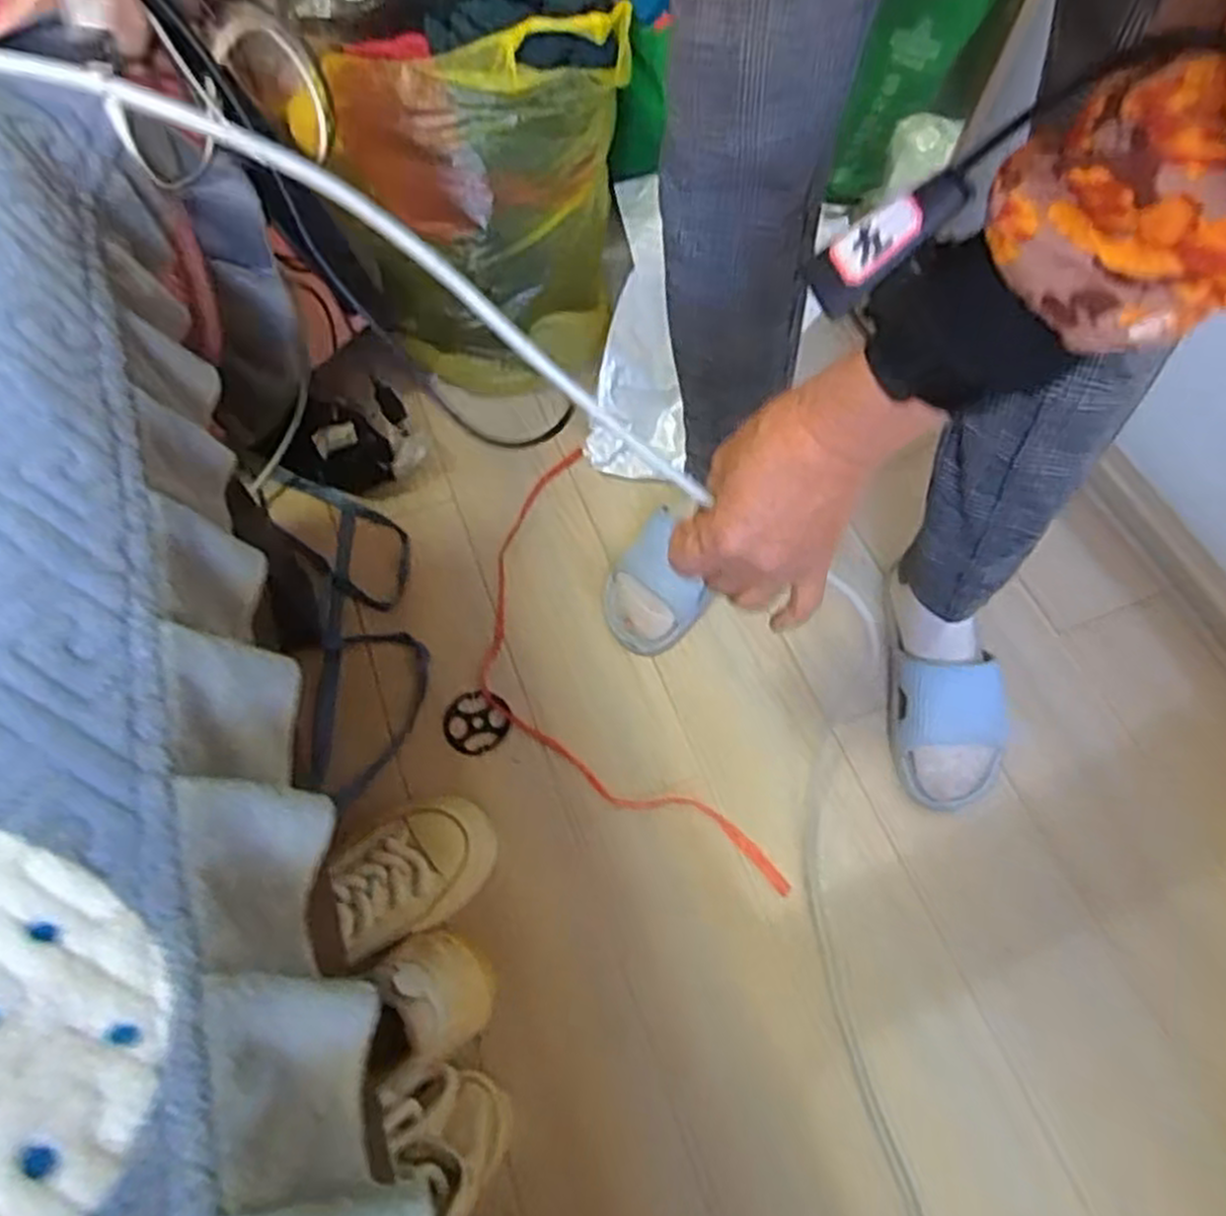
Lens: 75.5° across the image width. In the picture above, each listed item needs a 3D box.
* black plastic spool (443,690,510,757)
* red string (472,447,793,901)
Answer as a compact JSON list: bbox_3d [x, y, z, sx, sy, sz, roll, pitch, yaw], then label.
[{"bbox_3d":[-0.129,0.109,0.750,0.061,0.006,0.062,1,67,-1],"label":"black plastic spool"},{"bbox_3d":[-0.030,0.067,0.770,0.185,0.008,0.499,-20,69,-10],"label":"red string"}]

